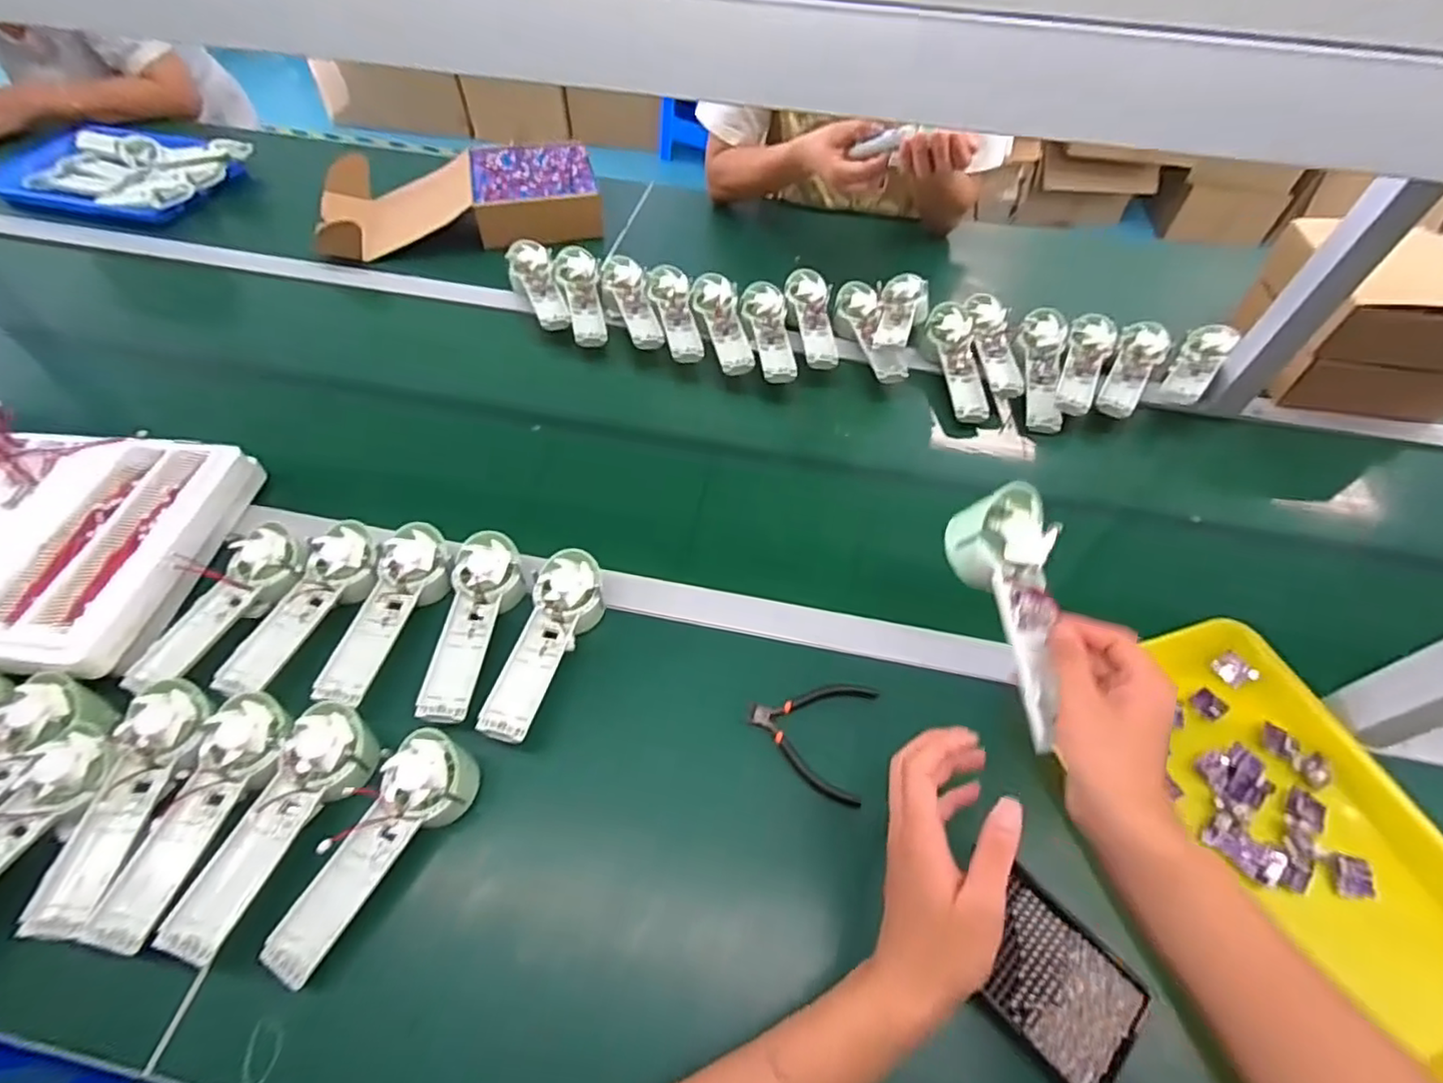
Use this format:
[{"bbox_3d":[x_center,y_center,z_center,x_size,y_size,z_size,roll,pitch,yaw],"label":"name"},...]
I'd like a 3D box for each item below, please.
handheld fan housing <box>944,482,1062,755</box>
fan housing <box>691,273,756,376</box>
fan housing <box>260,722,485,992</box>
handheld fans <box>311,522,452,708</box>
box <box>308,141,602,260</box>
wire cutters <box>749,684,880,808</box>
[{"bbox_3d":[0.204,0.049,0.437,0.065,0.034,0.172,-3,75,-5],"label":"handheld fan housing"},{"bbox_3d":[0.001,-0.297,0.848,0.062,0.035,0.176,-7,55,-7],"label":"fan housing"},{"bbox_3d":[-0.262,0.232,0.475,0.061,0.040,0.181,25,57,15],"label":"fan housing"},{"bbox_3d":[-0.305,0.063,0.578,0.067,0.028,0.179,8,54,3],"label":"handheld fans"},{"bbox_3d":[-0.408,-0.535,0.986,0.412,0.078,0.248,-12,56,-11],"label":"box"},{"bbox_3d":[0.079,0.167,0.555,0.105,0.009,0.104,14,55,8],"label":"wire cutters"}]

